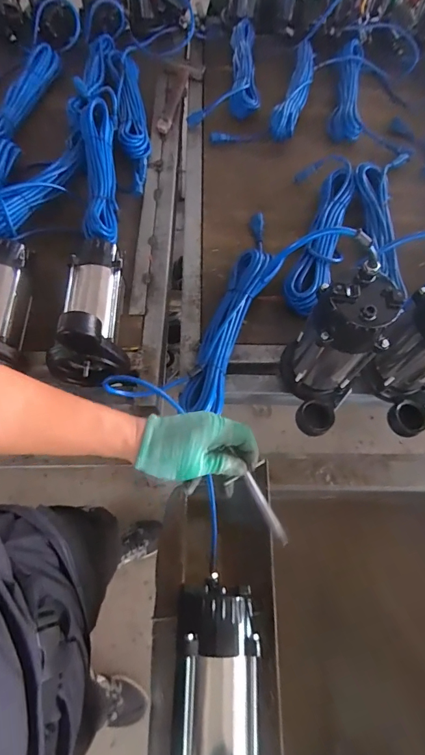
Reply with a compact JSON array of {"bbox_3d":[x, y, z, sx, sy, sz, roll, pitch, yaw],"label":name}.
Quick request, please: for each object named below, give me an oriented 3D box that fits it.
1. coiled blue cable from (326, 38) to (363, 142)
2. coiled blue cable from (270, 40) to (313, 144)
[{"bbox_3d":[0.334,-0.708,0.970,0.084,0.067,0.325,11,65,2],"label":"coiled blue cable"},{"bbox_3d":[0.201,-0.694,0.949,0.066,0.068,0.314,17,66,5],"label":"coiled blue cable"}]

